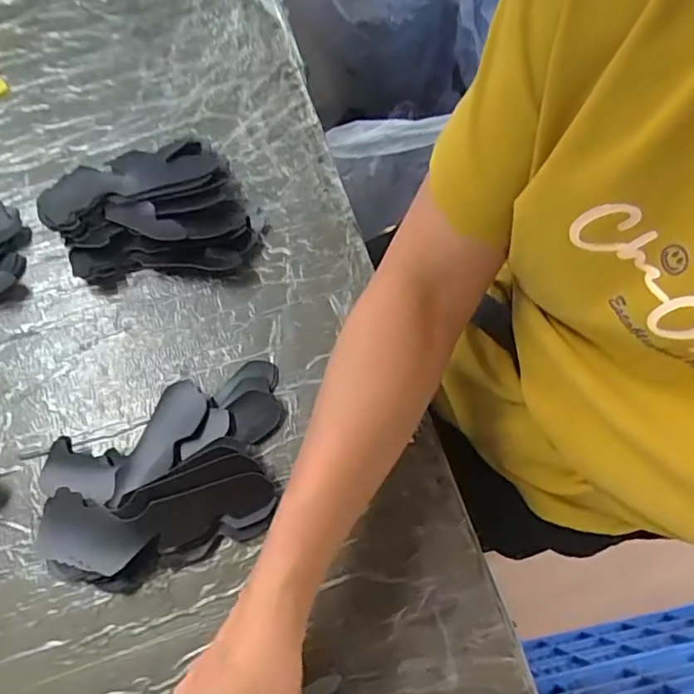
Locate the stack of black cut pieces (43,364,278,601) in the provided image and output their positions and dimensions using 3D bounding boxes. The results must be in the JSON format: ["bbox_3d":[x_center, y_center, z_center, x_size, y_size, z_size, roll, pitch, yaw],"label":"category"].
[{"bbox_3d":[-0.124,0.089,0.404,0.173,0.037,0.121,-21,69,-7],"label":"stack of black cut pieces"}]

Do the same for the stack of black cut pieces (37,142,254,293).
[{"bbox_3d":[-0.171,-0.114,0.482,0.158,0.028,0.127,-14,68,-4],"label":"stack of black cut pieces"}]

